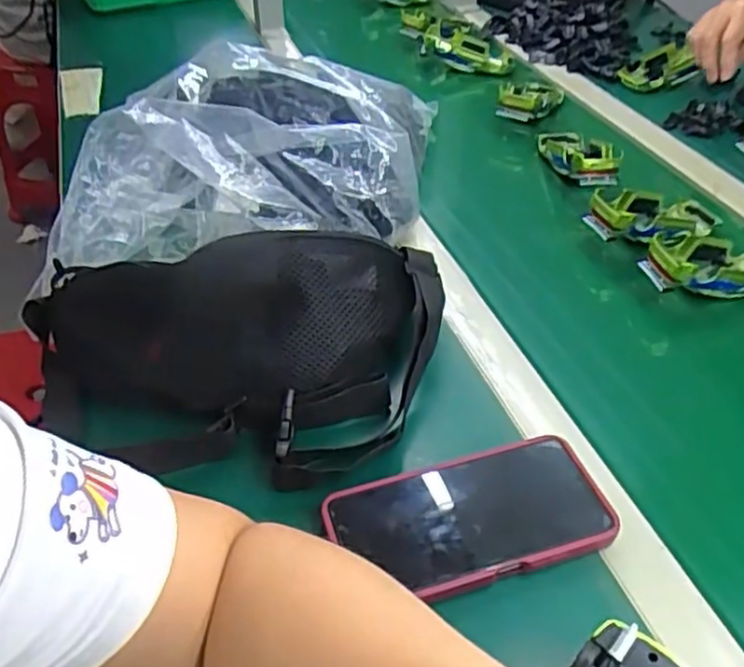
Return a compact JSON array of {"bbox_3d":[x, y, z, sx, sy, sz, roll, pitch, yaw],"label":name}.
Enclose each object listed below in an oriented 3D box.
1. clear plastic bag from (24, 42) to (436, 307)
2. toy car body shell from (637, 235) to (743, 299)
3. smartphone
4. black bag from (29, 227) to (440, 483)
[{"bbox_3d":[-0.111,-0.182,0.670,0.312,0.112,0.373,3,42,5],"label":"clear plastic bag"},{"bbox_3d":[0.303,-0.056,0.604,0.138,0.032,0.062,-3,40,-22],"label":"toy car body shell"},{"bbox_3d":[0.058,0.111,0.419,0.162,0.013,0.079,-12,43,-12],"label":"smartphone"},{"bbox_3d":[-0.100,0.004,0.489,0.308,0.086,0.190,-3,42,-1],"label":"black bag"}]

